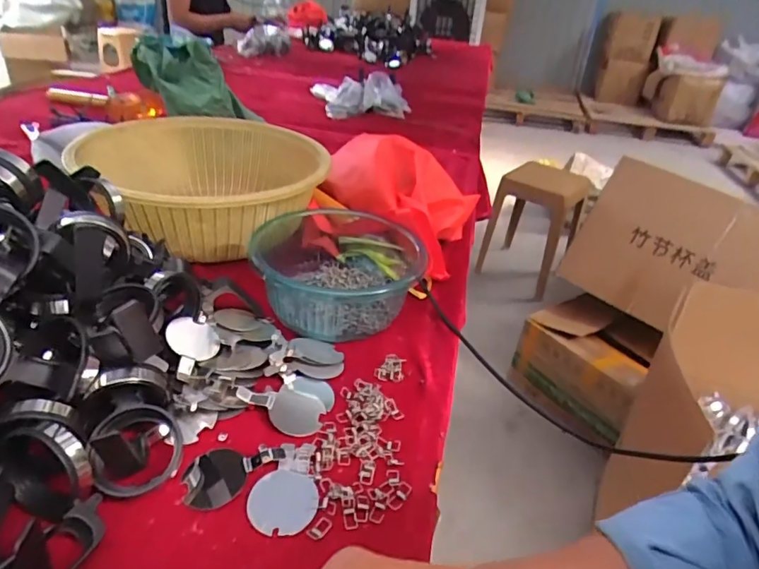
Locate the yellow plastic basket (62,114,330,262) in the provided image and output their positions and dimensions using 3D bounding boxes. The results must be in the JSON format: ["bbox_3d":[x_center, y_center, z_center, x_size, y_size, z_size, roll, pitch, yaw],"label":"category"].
[{"bbox_3d":[-0.260,-0.145,0.767,0.341,0.131,0.355,-2,33,-13],"label":"yellow plastic basket"}]

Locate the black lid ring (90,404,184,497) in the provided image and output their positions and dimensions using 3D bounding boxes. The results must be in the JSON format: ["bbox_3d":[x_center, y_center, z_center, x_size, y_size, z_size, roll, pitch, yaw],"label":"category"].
[{"bbox_3d":[-0.197,0.137,0.408,0.072,0.017,0.070,23,53,-34],"label":"black lid ring"}]

